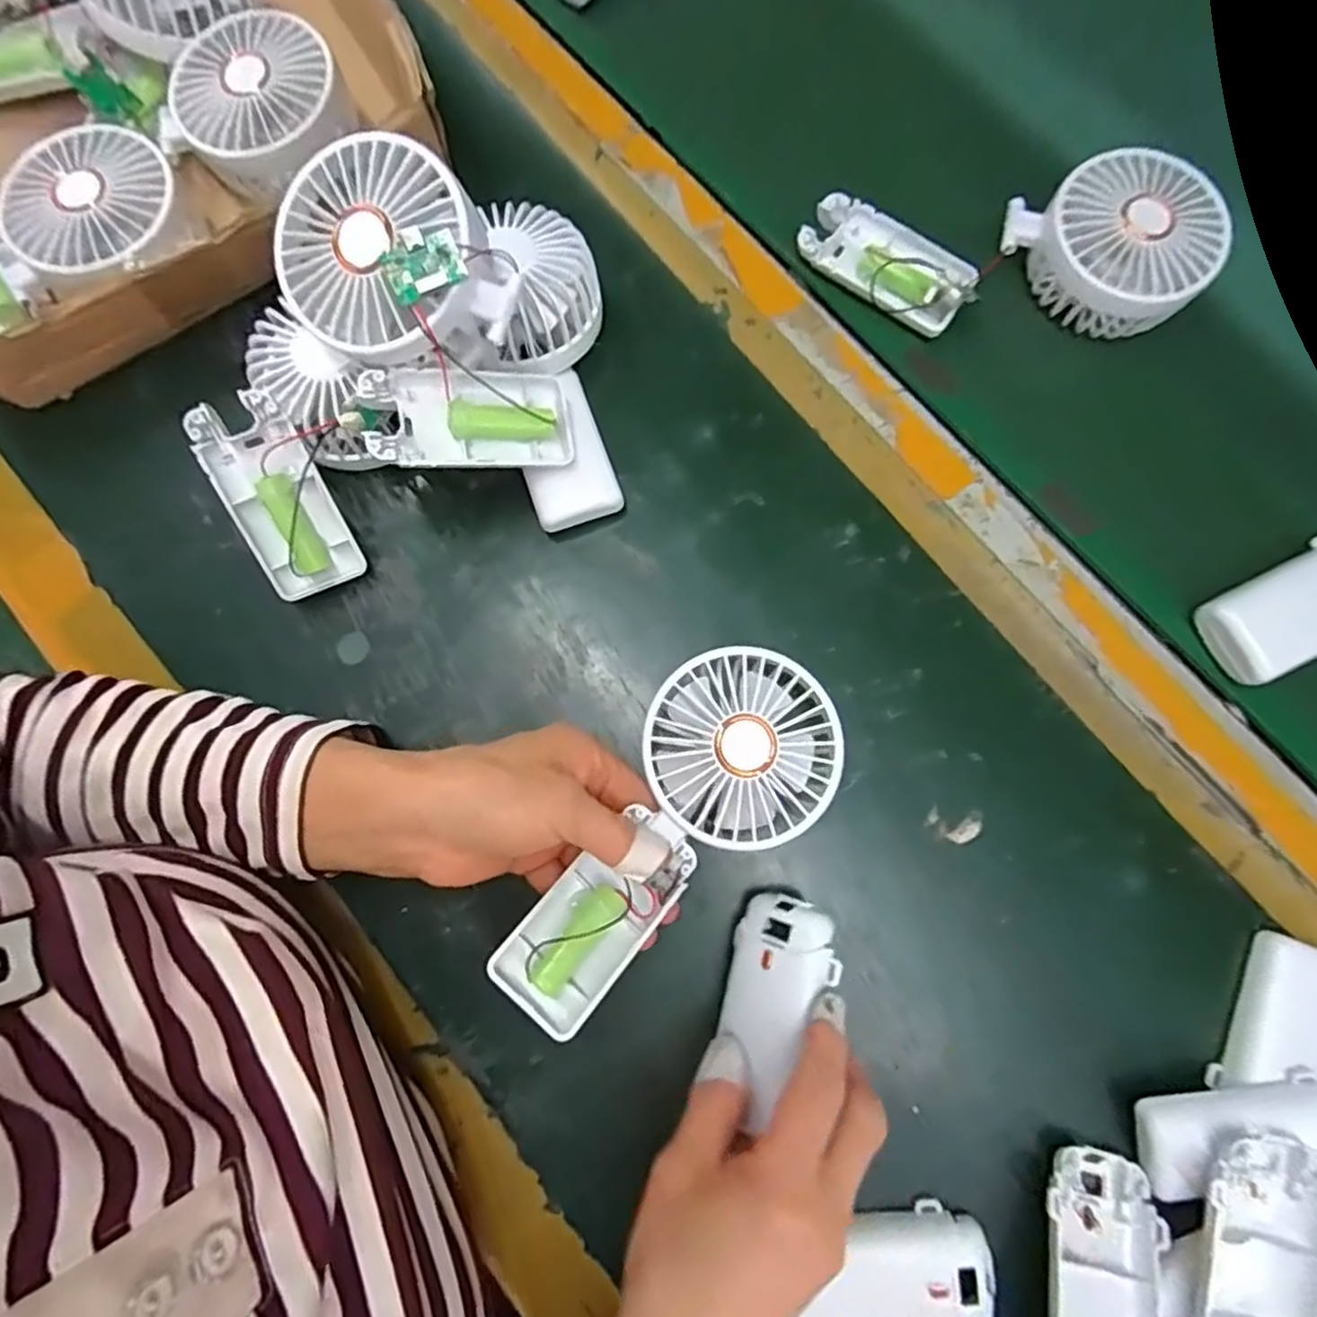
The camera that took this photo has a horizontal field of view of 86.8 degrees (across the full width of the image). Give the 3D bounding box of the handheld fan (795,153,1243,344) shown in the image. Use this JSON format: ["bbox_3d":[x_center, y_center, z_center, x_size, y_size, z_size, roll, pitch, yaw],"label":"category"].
[{"bbox_3d":[0.181,-0.216,0.365,0.199,0.034,0.078,1,80,0],"label":"handheld fan"}]

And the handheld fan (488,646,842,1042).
[{"bbox_3d":[0.004,0.074,0.302,0.080,0.027,0.176,42,83,7],"label":"handheld fan"}]

